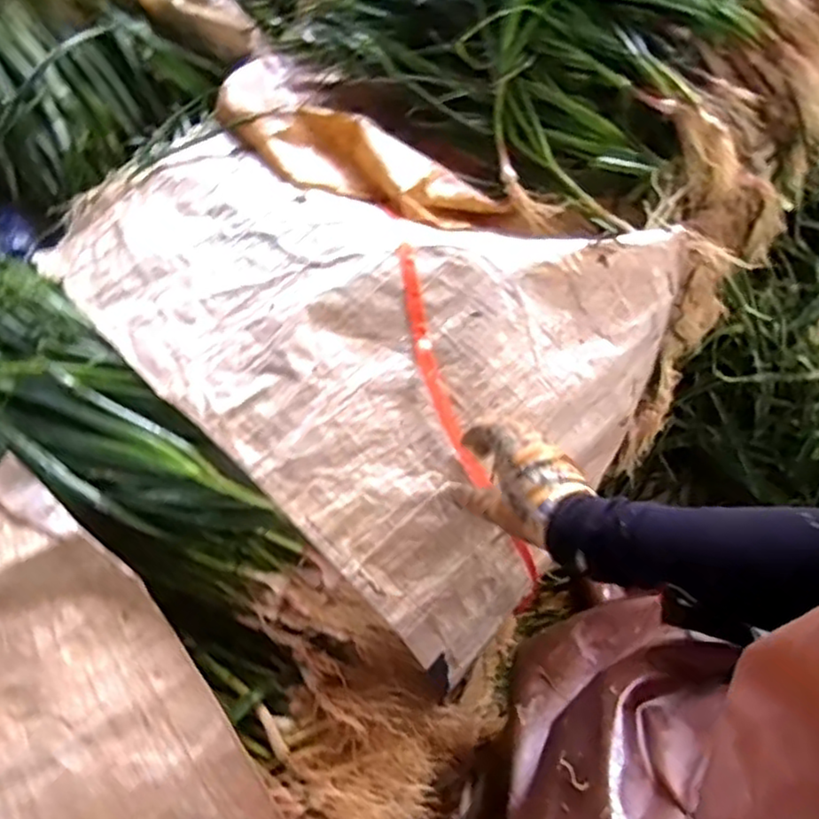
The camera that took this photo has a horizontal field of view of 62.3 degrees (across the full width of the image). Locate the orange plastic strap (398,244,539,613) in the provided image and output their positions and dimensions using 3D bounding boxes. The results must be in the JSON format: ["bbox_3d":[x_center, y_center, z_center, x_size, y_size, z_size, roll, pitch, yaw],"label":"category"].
[{"bbox_3d":[0.051,0.016,0.660,0.046,0.070,0.381,-21,87,-10],"label":"orange plastic strap"}]

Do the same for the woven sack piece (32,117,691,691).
[{"bbox_3d":[-0.057,-0.139,0.746,0.659,0.115,0.485,38,72,13],"label":"woven sack piece"}]

